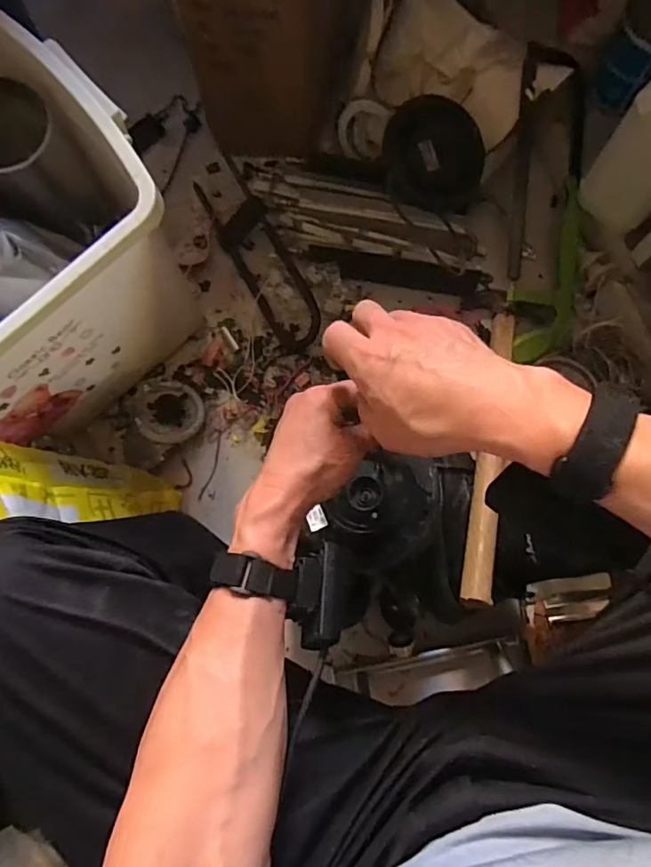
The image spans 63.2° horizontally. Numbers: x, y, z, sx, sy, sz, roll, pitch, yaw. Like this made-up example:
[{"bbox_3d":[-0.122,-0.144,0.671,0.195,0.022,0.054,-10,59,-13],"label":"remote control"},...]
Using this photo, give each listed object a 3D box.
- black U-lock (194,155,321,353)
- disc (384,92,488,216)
[{"bbox_3d":[-0.105,-0.280,0.796,0.087,0.055,0.334,-26,81,0],"label":"black U-lock"},{"bbox_3d":[0.157,-0.383,0.734,0.154,0.031,0.135,-7,116,-22],"label":"disc"}]

